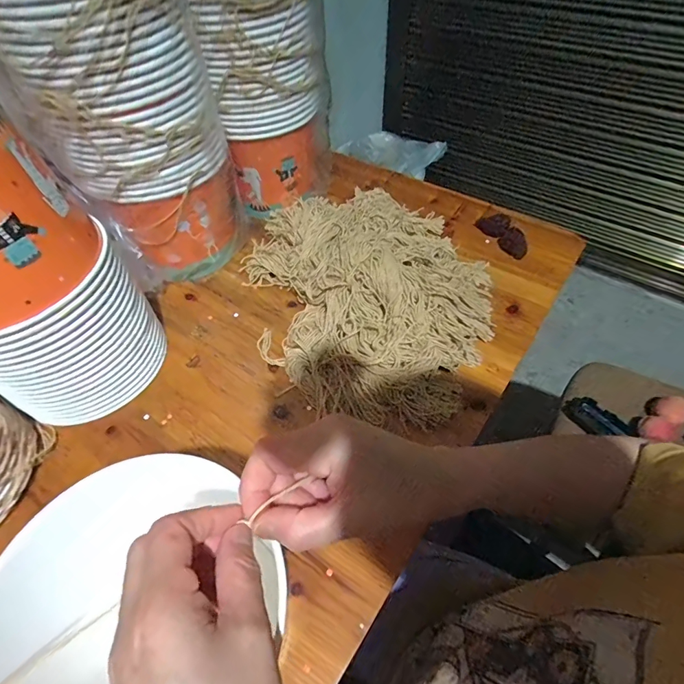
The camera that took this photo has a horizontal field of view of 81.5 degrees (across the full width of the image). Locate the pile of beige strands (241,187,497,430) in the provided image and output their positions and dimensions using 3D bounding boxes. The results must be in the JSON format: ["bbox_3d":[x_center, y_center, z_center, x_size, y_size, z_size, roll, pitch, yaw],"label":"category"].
[{"bbox_3d":[0.040,-0.074,0.480,0.294,0.073,0.359,-14,54,-9],"label":"pile of beige strands"}]

